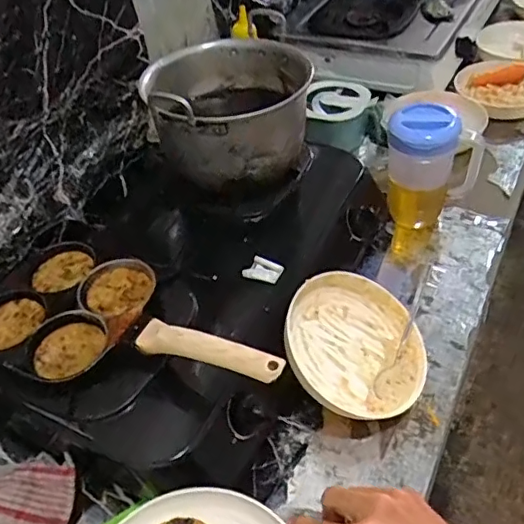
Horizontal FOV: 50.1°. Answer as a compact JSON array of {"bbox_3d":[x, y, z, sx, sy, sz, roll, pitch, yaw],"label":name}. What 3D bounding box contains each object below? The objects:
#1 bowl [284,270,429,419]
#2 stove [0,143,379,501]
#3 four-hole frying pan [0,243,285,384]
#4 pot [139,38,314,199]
[{"bbox_3d":[0.114,0.107,0.696,0.185,0.049,0.185,13,57,-20],"label":"bowl"},{"bbox_3d":[-0.091,0.020,0.782,0.399,0.157,0.539,14,48,21],"label":"stove"},{"bbox_3d":[-0.145,0.065,0.609,0.358,0.039,0.173,15,48,22],"label":"four-hole frying pan"},{"bbox_3d":[-0.044,-0.203,0.783,0.207,0.149,0.221,-4,44,4],"label":"pot"}]

